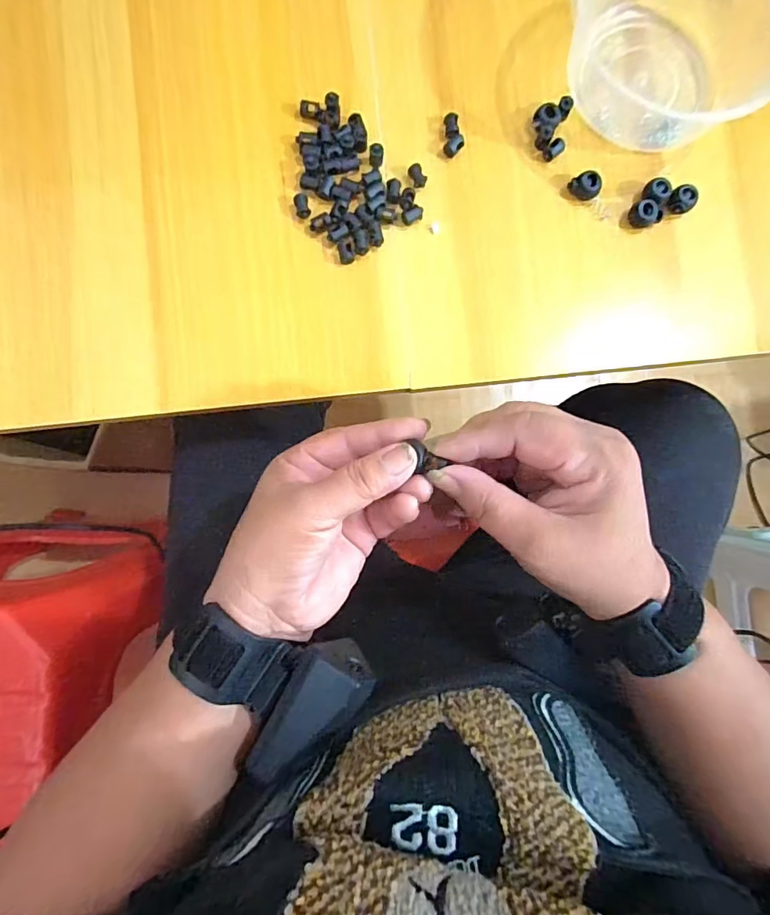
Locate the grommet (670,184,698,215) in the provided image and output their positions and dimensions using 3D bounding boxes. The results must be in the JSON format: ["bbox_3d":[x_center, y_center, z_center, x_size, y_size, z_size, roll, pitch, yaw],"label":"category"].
[{"bbox_3d":[0.204,-0.176,0.322,0.015,0.011,0.017,-43,89,-4],"label":"grommet"}]

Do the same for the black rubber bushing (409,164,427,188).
[{"bbox_3d":[0.023,-0.193,0.323,0.010,0.006,0.016,-27,88,-3],"label":"black rubber bushing"}]

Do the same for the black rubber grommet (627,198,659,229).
[{"bbox_3d":[0.178,-0.168,0.324,0.018,0.012,0.015,42,86,1],"label":"black rubber grommet"}]

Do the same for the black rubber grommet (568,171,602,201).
[{"bbox_3d":[0.139,-0.188,0.324,0.014,0.014,0.018,-40,89,-4],"label":"black rubber grommet"}]

